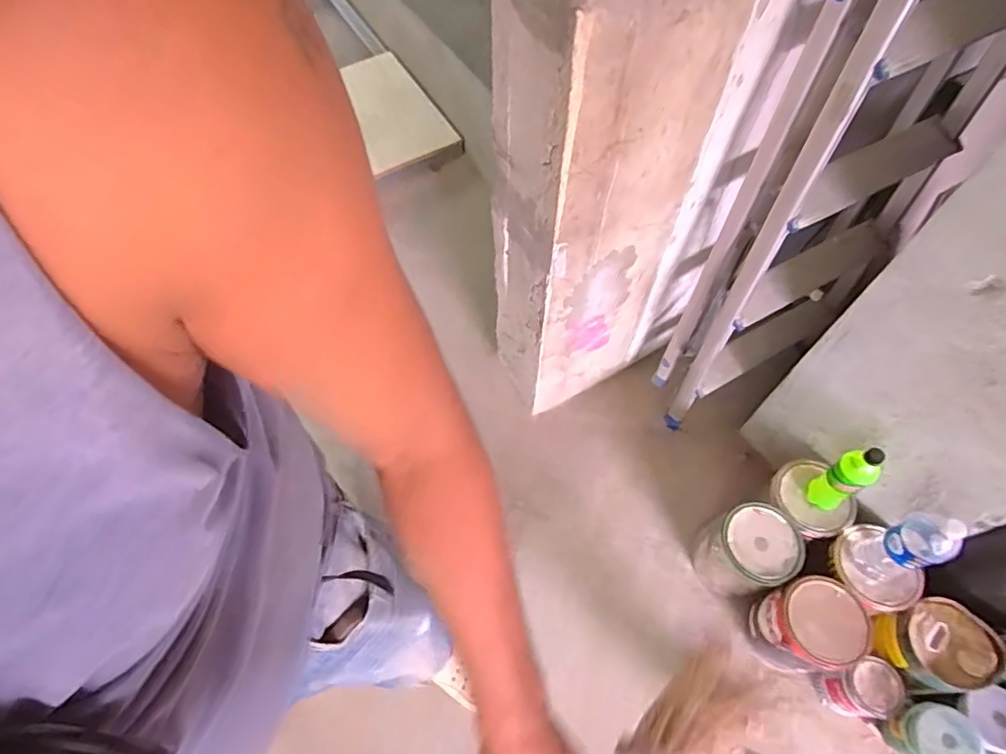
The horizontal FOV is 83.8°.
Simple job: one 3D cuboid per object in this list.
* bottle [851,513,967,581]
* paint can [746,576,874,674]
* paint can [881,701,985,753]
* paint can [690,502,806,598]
[{"bbox_3d":[0.723,0.304,1.004,0.076,0.228,0.084,-14,61,-8],"label":"bottle"},{"bbox_3d":[0.608,0.506,1.133,0.167,0.202,0.157,0,60,0],"label":"paint can"},{"bbox_3d":[0.790,0.680,1.052,0.102,0.165,0.115,1,60,0],"label":"paint can"},{"bbox_3d":[0.517,0.379,1.213,0.173,0.198,0.165,22,63,12],"label":"paint can"}]

